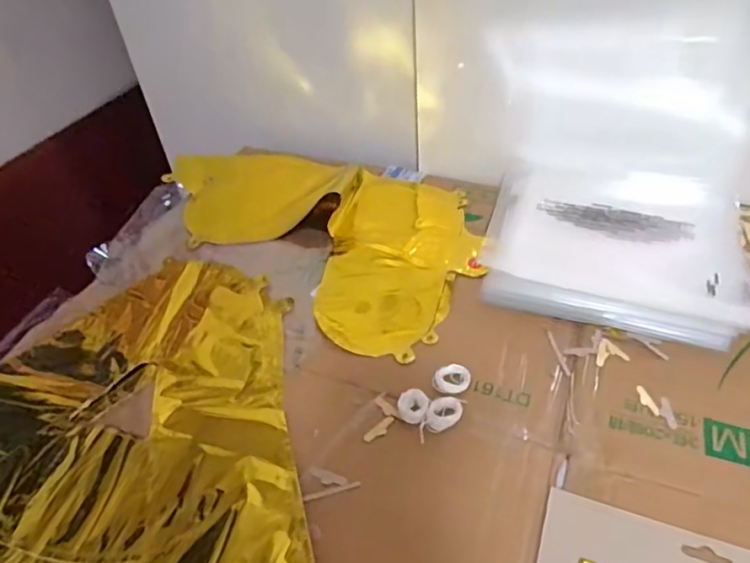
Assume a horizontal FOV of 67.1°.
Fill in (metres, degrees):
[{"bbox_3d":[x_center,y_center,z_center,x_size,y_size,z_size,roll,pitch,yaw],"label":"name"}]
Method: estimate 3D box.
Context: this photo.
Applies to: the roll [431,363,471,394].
[{"bbox_3d":[0.062,0.077,0.454,0.028,0.010,0.032,10,46,15],"label":"roll"}]

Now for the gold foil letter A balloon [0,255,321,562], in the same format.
[{"bbox_3d":[-0.182,0.117,0.435,0.372,0.010,0.346,17,49,21],"label":"gold foil letter A balloon"}]

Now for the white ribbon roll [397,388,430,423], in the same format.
[{"bbox_3d":[0.030,0.096,0.435,0.024,0.007,0.028,15,48,20],"label":"white ribbon roll"}]

